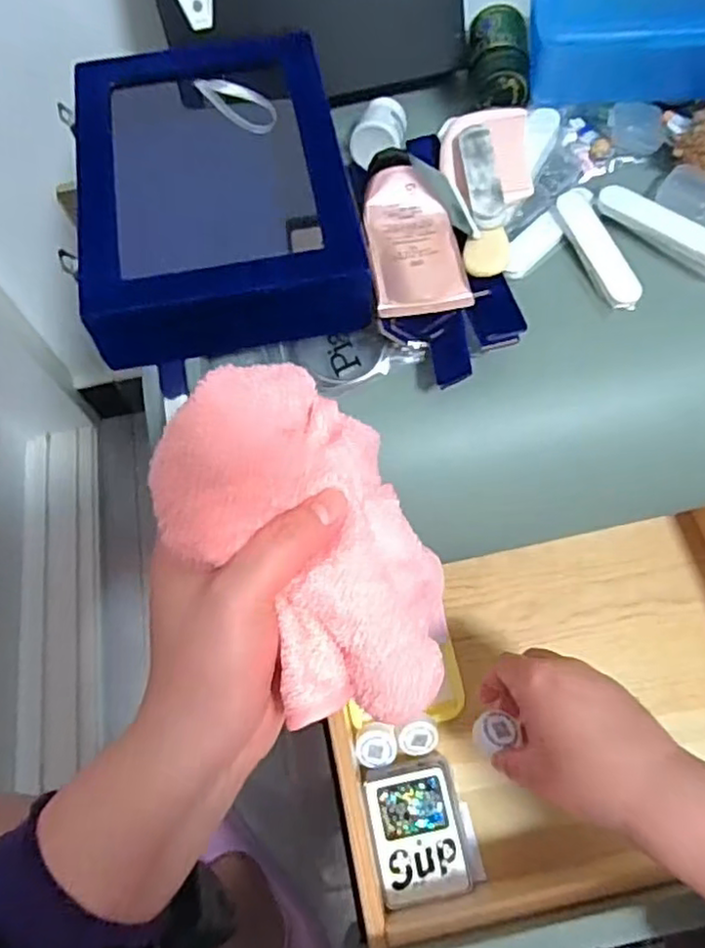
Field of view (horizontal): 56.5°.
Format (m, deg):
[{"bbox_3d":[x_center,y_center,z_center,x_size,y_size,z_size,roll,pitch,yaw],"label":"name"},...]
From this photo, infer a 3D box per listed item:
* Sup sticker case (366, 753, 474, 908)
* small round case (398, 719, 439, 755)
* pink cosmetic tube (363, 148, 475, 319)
[{"bbox_3d":[0.044,0.239,0.445,0.061,0.019,0.082,-10,65,-1],"label":"Sup sticker case"},{"bbox_3d":[0.048,0.190,0.471,0.029,0.008,0.025,-10,79,-1],"label":"small round case"},{"bbox_3d":[0.035,-0.142,0.381,0.053,0.018,0.111,-7,65,1],"label":"pink cosmetic tube"}]

